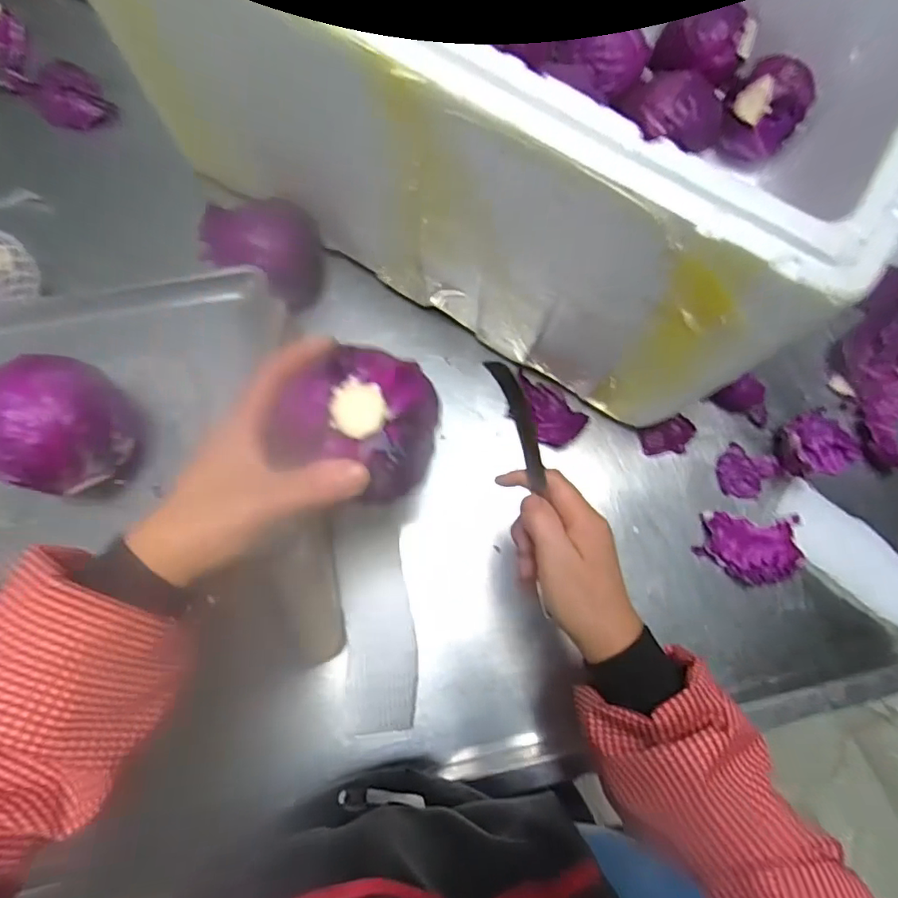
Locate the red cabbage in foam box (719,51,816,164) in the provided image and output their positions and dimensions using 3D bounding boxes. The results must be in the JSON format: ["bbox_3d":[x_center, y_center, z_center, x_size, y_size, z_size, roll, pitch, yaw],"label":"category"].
[{"bbox_3d":[0.304,-0.328,0.531,0.066,0.084,0.064,0,77,-1],"label":"red cabbage in foam box"}]

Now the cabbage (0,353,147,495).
[{"bbox_3d":[-0.274,-0.013,0.390,0.080,0.090,0.092,26,78,5],"label":"cabbage"}]

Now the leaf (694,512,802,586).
[{"bbox_3d":[0.284,0.093,0.505,0.083,0.026,0.065,4,77,0],"label":"leaf"}]

